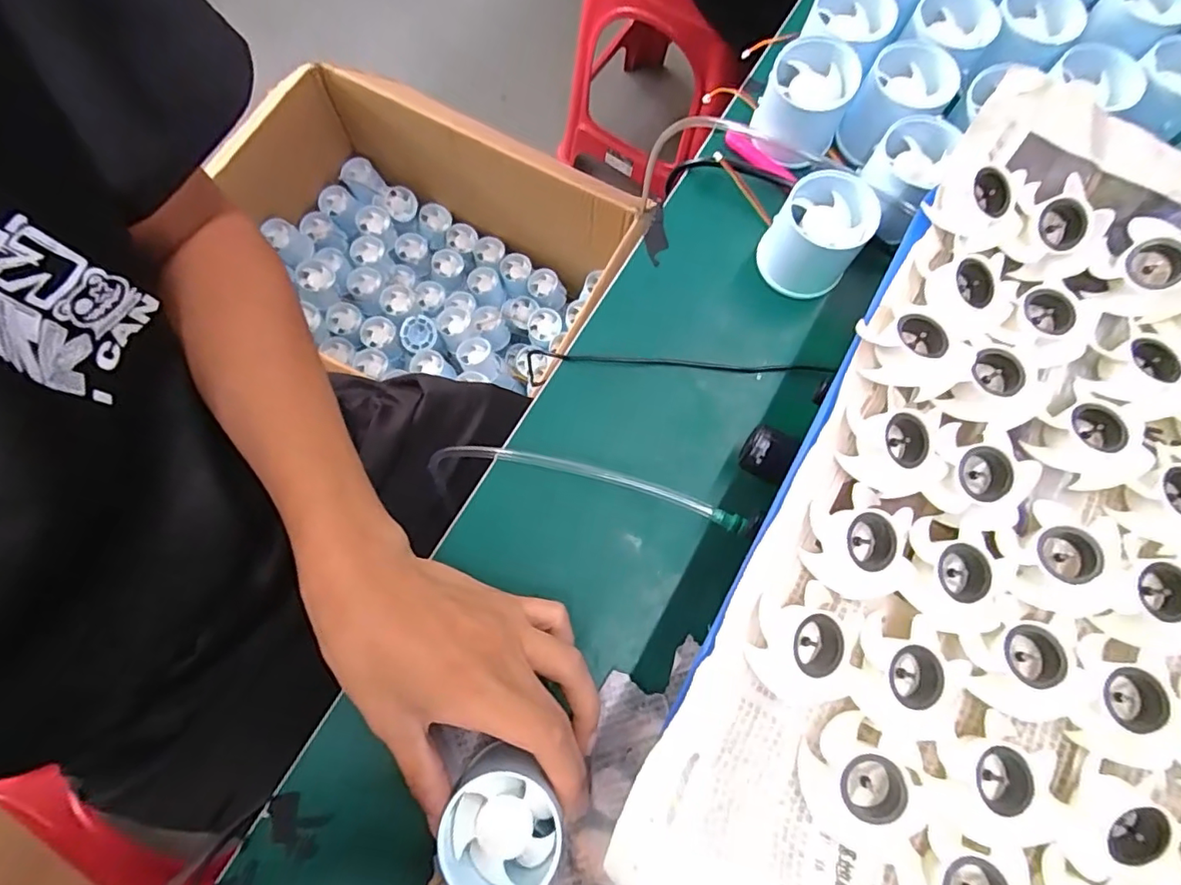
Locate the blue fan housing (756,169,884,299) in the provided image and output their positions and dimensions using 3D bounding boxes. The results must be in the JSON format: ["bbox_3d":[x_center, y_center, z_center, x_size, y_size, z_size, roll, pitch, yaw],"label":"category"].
[{"bbox_3d":[0.136,-0.126,0.342,0.052,0.049,0.055,0,75,0],"label":"blue fan housing"}]

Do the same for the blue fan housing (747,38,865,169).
[{"bbox_3d":[0.134,-0.215,0.357,0.052,0.047,0.053,0,75,0],"label":"blue fan housing"}]

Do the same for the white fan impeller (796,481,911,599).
[{"bbox_3d":[0.107,0.041,0.222,0.044,0.014,0.039,23,76,4],"label":"white fan impeller"}]

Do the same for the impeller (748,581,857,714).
[{"bbox_3d":[0.080,0.077,0.212,0.038,0.015,0.044,5,76,-1],"label":"impeller"}]

